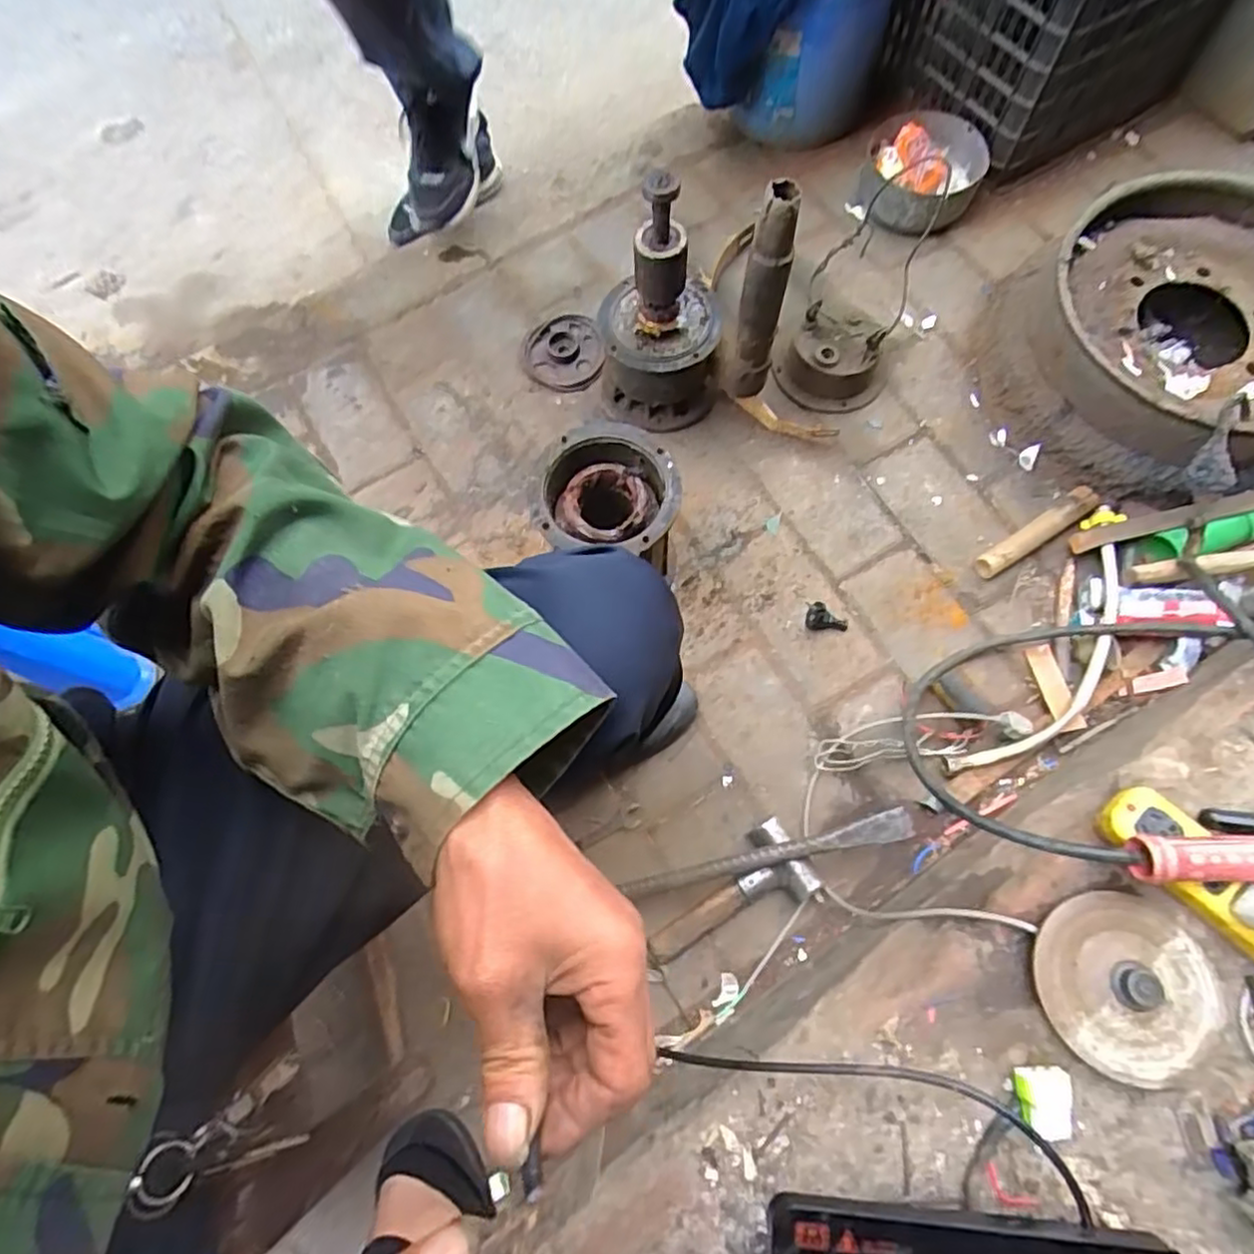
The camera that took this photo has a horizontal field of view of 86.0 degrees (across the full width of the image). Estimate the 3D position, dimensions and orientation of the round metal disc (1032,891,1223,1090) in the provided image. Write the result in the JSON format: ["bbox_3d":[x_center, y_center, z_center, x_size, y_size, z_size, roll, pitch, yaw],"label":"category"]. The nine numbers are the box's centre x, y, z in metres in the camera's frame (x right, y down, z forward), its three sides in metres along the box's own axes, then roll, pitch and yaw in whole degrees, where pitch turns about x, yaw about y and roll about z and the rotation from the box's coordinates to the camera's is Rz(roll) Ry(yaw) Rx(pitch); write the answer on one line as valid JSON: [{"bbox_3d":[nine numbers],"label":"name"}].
[{"bbox_3d":[0.427,0.303,0.563,0.145,0.030,0.140,0,71,1],"label":"round metal disc"}]

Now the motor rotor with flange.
[{"bbox_3d":[0.043,-0.396,0.835,0.147,0.329,0.140,-5,71,-1],"label":"motor rotor with flange"}]

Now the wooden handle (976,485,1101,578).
[{"bbox_3d":[0.533,-0.122,0.872,0.180,0.033,0.034,-33,73,-10],"label":"wooden handle"}]

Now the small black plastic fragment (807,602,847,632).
[{"bbox_3d":[0.255,-0.013,0.854,0.054,0.028,0.031,1,71,1],"label":"small black plastic fragment"}]

